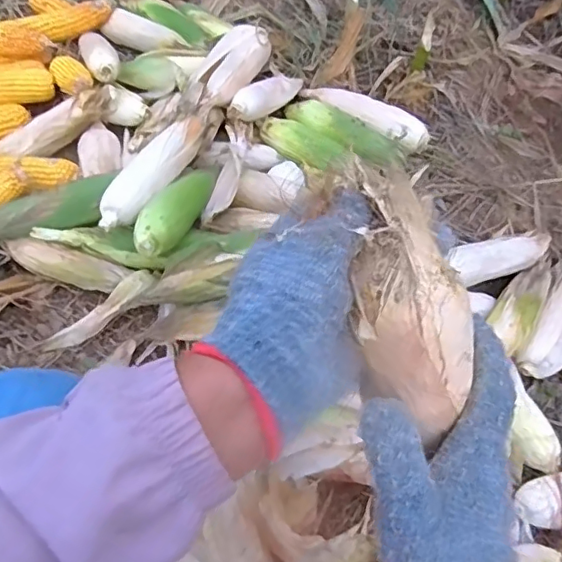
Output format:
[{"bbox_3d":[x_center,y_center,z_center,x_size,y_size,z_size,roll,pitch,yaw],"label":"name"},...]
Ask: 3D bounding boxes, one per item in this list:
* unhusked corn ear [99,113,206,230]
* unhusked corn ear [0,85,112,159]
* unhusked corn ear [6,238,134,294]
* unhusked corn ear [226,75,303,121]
[{"bbox_3d":[-0.188,-0.172,0.845,0.063,0.049,0.239,27,67,10],"label":"unhusked corn ear"},{"bbox_3d":[-0.381,-0.264,0.958,0.213,0.048,0.062,-29,68,0],"label":"unhusked corn ear"},{"bbox_3d":[-0.325,-0.021,0.859,0.190,0.054,0.042,15,65,5],"label":"unhusked corn ear"},{"bbox_3d":[-0.026,-0.346,1.049,0.054,0.045,0.219,34,43,13],"label":"unhusked corn ear"}]

